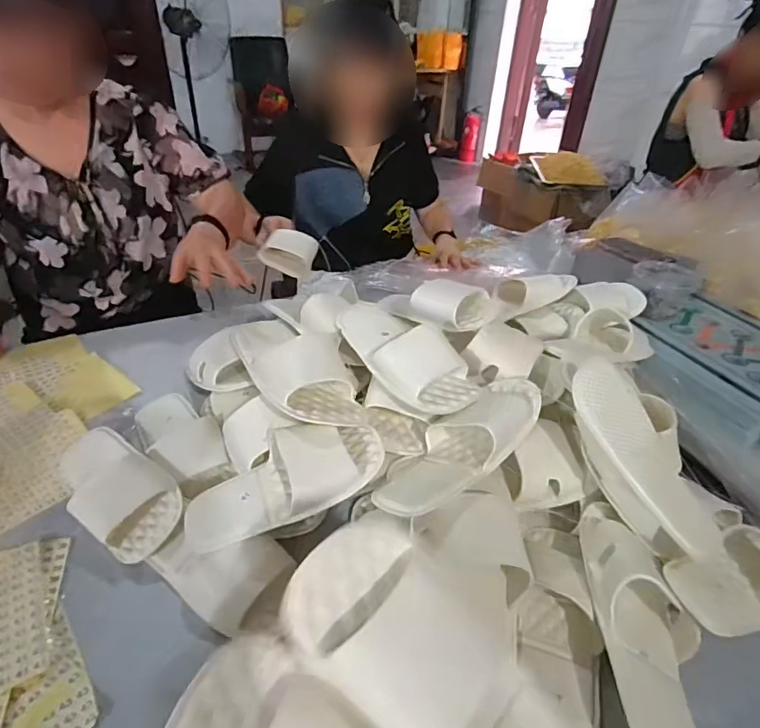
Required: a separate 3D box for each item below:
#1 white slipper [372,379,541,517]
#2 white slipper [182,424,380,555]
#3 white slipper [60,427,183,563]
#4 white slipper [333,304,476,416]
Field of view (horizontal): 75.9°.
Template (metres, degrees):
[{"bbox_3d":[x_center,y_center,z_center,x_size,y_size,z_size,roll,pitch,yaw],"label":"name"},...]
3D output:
[{"bbox_3d":[0.096,0.091,0.565,0.233,0.054,0.092,-38,50,-17],"label":"white slipper"},{"bbox_3d":[-0.110,0.126,0.538,0.231,0.061,0.102,-25,42,-7],"label":"white slipper"},{"bbox_3d":[-0.338,0.153,0.613,0.235,0.052,0.099,26,42,28],"label":"white slipper"},{"bbox_3d":[0.031,-0.008,0.645,0.093,0.061,0.218,-27,46,-34],"label":"white slipper"}]

